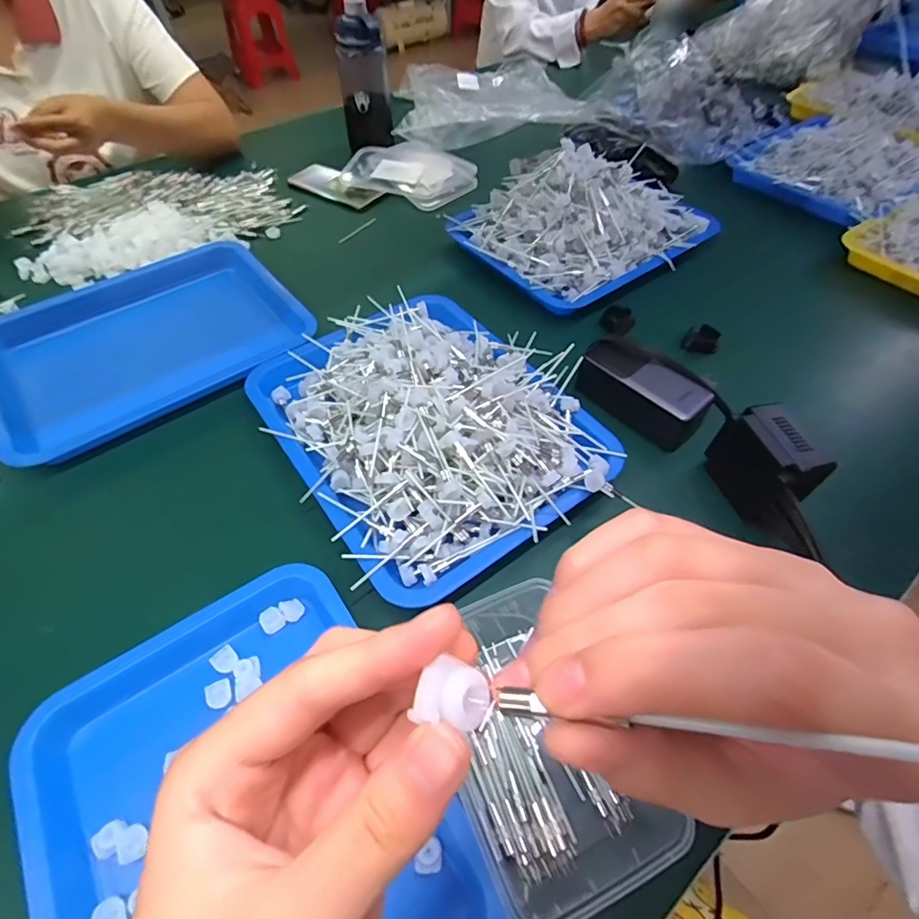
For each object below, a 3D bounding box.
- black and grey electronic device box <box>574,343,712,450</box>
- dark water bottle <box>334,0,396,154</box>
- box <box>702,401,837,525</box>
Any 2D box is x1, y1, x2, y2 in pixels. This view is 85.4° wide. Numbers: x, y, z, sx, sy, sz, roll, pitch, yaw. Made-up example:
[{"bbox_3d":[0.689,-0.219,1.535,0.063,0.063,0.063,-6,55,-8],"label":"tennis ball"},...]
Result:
[{"bbox_3d":[0.191,-0.072,0.521,0.129,0.053,0.052,38,63,24],"label":"black and grey electronic device box"},{"bbox_3d":[-0.161,-0.643,0.848,0.083,0.193,0.067,-9,55,-6],"label":"dark water bottle"},{"bbox_3d":[0.273,0.004,0.445,0.046,0.075,0.087,-17,56,-12],"label":"box"}]

